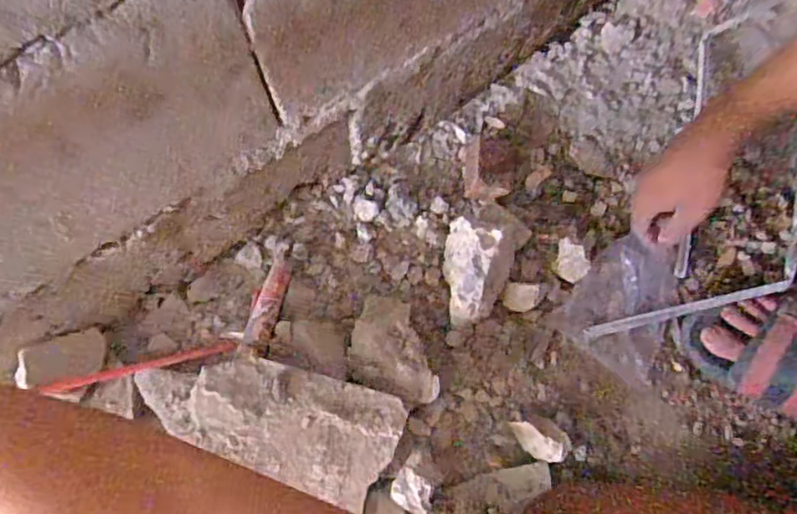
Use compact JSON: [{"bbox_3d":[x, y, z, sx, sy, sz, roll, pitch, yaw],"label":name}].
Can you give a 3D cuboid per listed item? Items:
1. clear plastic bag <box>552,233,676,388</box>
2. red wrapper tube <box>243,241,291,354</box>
[{"bbox_3d":[0.247,0.048,0.634,0.111,0.029,0.131,37,76,15],"label":"clear plastic bag"},{"bbox_3d":[-0.134,0.045,0.623,0.029,0.018,0.126,16,55,-6],"label":"red wrapper tube"}]

